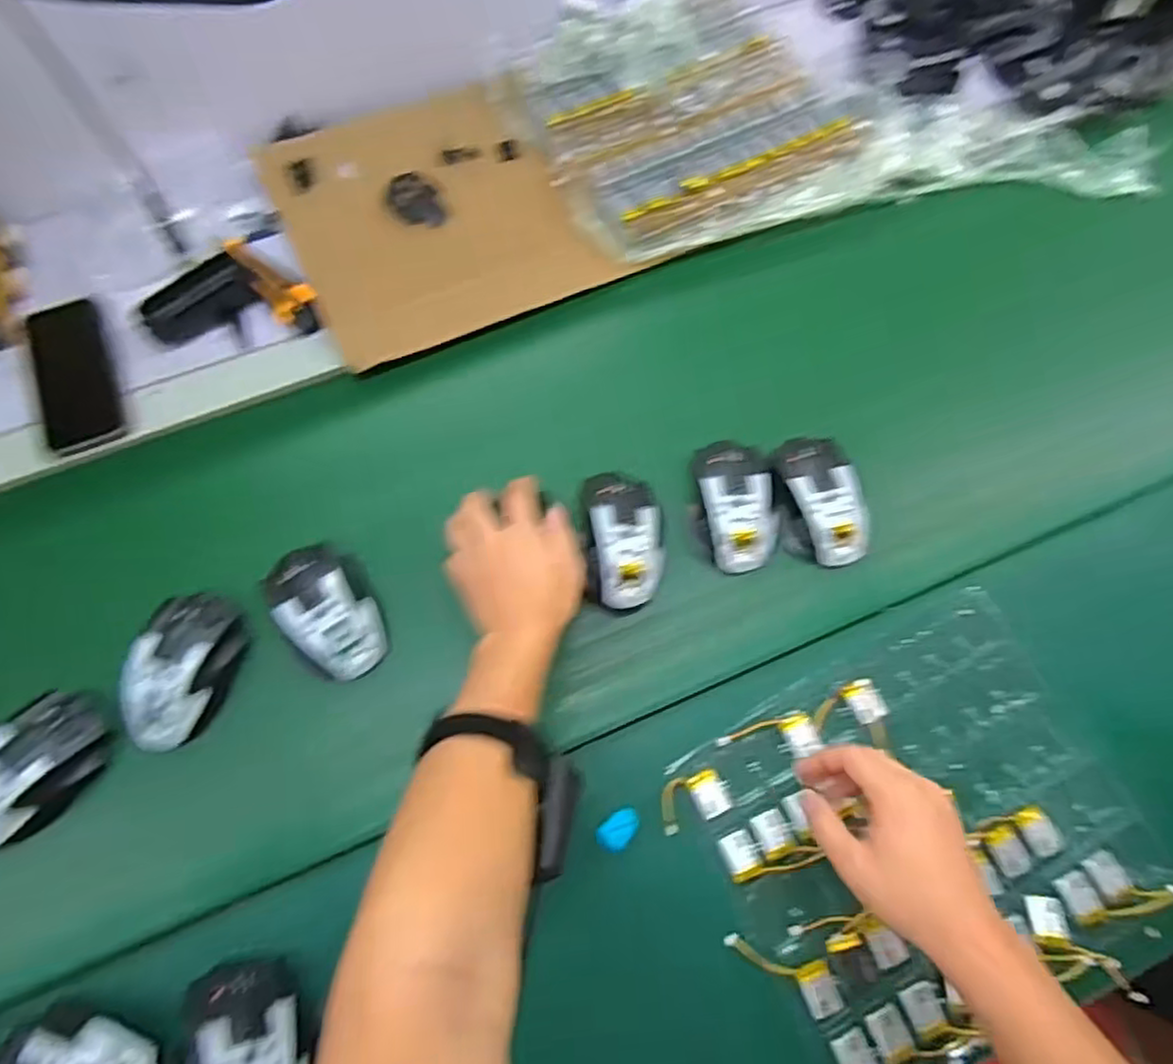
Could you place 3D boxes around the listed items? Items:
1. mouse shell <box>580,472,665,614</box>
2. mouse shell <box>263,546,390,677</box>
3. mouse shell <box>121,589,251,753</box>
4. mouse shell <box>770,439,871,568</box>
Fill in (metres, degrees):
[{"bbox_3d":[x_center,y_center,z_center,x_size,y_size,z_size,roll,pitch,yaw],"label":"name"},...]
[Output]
[{"bbox_3d":[0.031,0.003,0.573,0.063,0.040,0.113,-5,67,-3],"label":"mouse shell"},{"bbox_3d":[-0.205,0.059,0.570,0.076,0.041,0.111,-36,72,-15],"label":"mouse shell"},{"bbox_3d":[-0.317,0.108,0.552,0.068,0.042,0.122,15,67,6],"label":"mouse shell"},{"bbox_3d":[0.196,-0.029,0.602,0.073,0.034,0.112,-9,67,-5],"label":"mouse shell"}]

